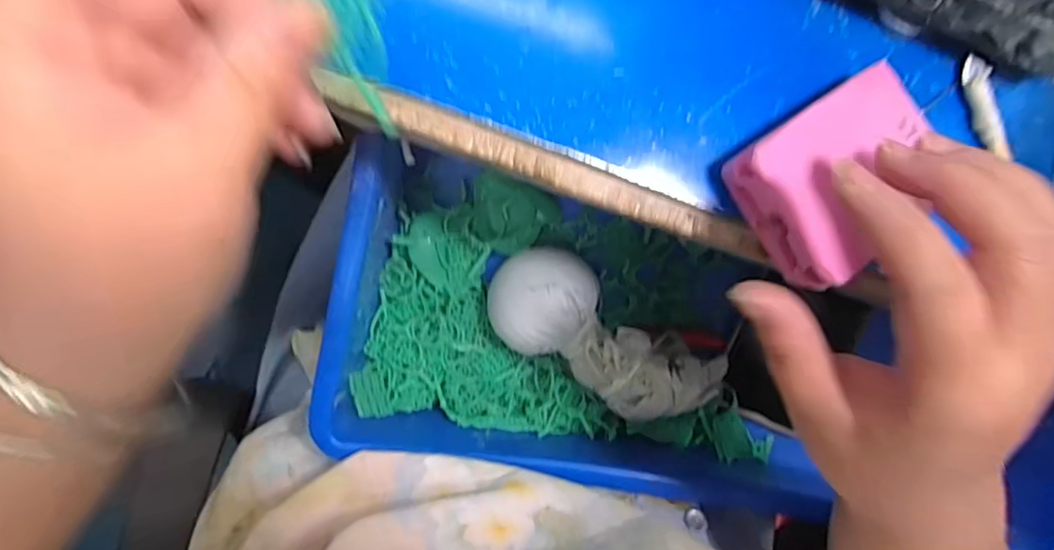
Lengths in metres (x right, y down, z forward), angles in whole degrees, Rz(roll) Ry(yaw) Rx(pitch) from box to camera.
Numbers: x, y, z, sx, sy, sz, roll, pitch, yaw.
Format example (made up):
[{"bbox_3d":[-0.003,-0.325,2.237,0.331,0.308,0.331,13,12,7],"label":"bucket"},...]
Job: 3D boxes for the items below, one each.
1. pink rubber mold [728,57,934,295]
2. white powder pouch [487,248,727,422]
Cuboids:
[{"bbox_3d":[0.119,-0.038,0.219,0.074,0.024,0.057,-36,95,-6],"label":"pink rubber mold"},{"bbox_3d":[0.047,0.040,0.347,0.150,0.040,0.059,33,86,-7],"label":"white powder pouch"}]

